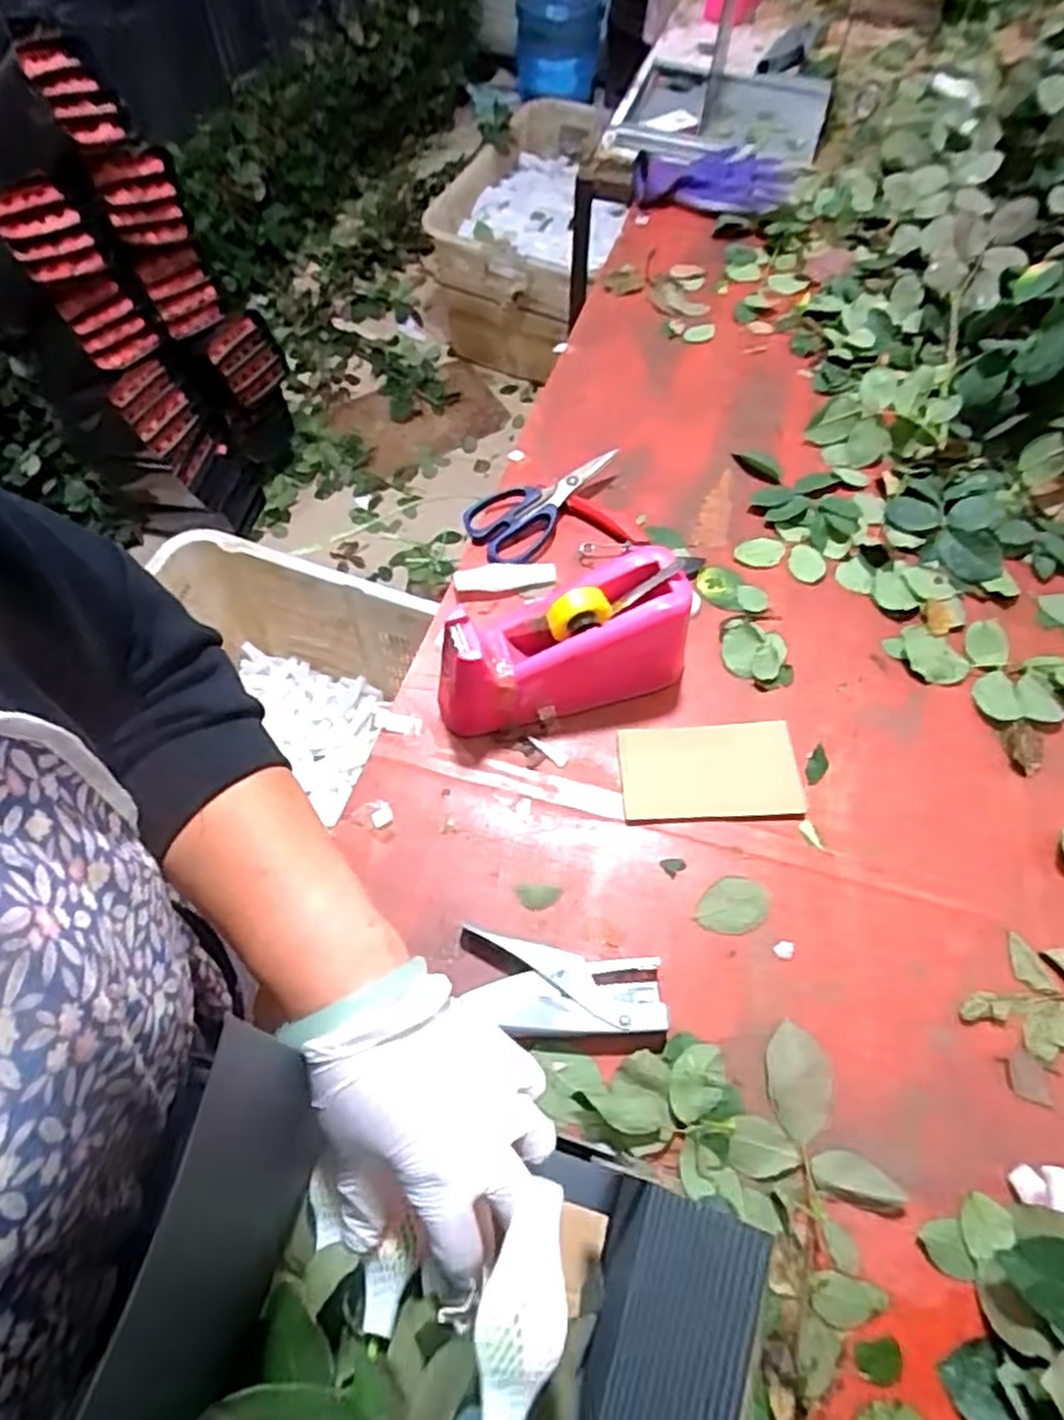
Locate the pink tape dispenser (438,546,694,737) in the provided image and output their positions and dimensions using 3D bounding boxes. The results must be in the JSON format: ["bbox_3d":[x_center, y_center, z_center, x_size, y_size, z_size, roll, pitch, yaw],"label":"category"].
[{"bbox_3d":[0.022,-0.047,0.597,0.196,0.103,0.072,-17,63,-7],"label":"pink tape dispenser"}]

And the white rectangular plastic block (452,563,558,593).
[{"bbox_3d":[-0.024,-0.122,0.683,0.092,0.010,0.026,-5,85,-5],"label":"white rectangular plastic block"}]

